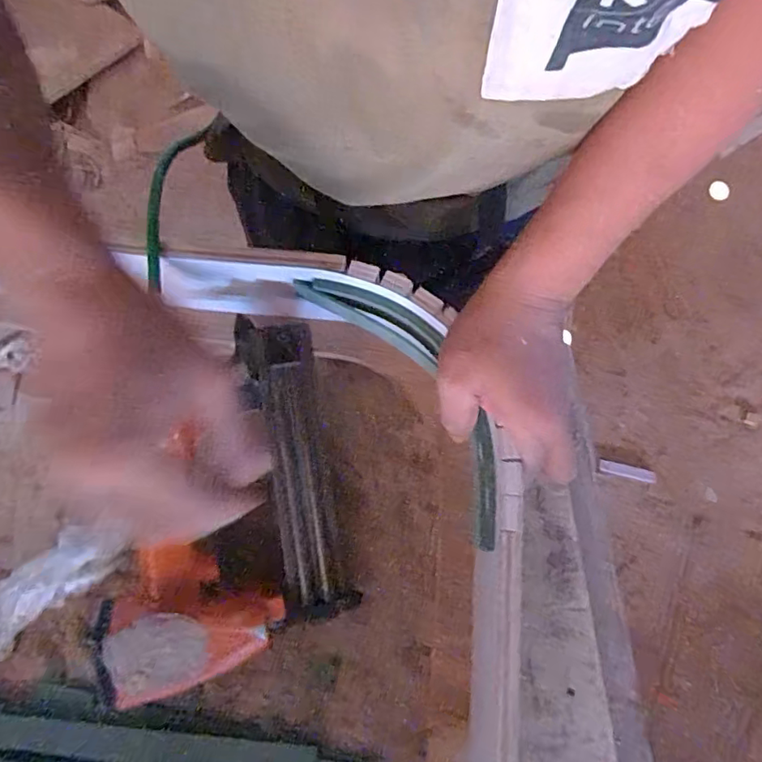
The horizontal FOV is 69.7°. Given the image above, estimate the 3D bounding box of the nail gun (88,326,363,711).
[{"bbox_3d":[-0.115,0.093,0.399,0.171,0.068,0.241,-11,74,-4],"label":"nail gun"}]

